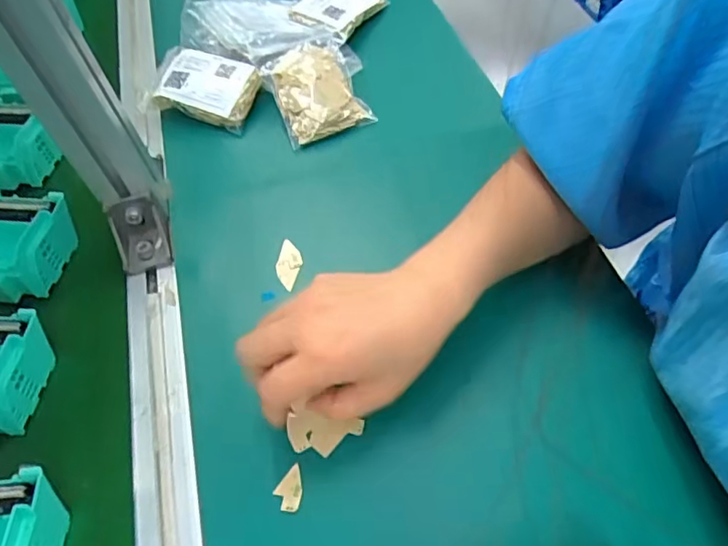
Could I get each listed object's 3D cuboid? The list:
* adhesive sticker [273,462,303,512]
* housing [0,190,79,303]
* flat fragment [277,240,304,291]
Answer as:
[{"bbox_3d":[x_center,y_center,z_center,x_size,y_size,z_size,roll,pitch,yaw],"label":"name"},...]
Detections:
[{"bbox_3d":[-0.041,0.125,0.328,0.018,0.004,0.024,27,68,28],"label":"adhesive sticker"},{"bbox_3d":[-0.274,-0.019,0.436,0.083,0.049,0.077,7,50,6],"label":"housing"},{"bbox_3d":[-0.056,-0.007,0.423,0.018,0.007,0.039,-2,64,-2],"label":"flat fragment"}]

